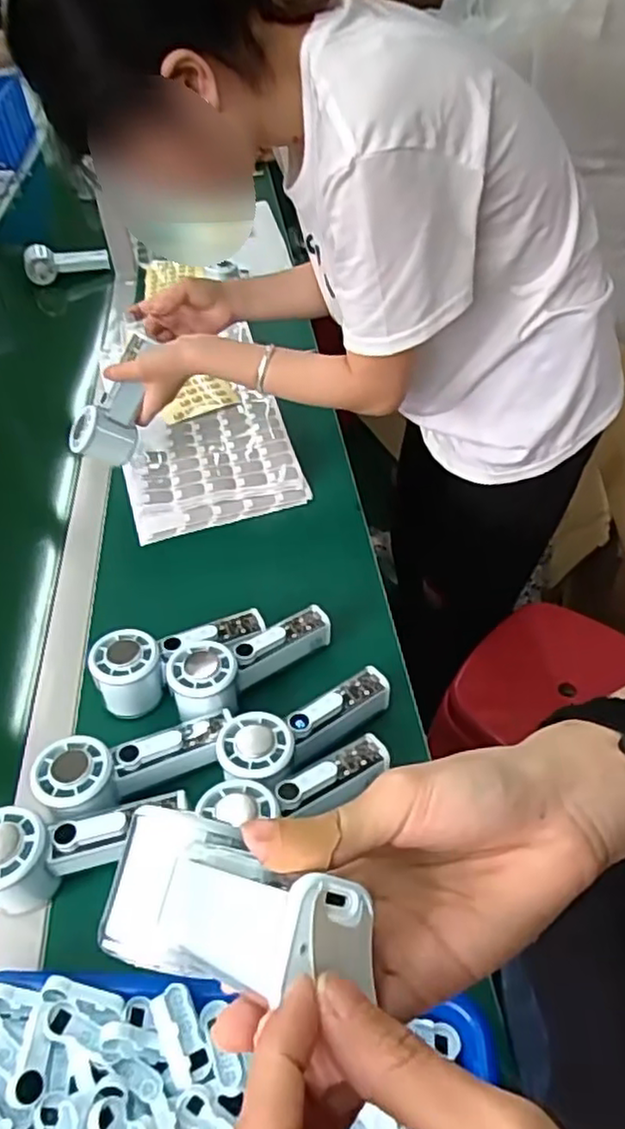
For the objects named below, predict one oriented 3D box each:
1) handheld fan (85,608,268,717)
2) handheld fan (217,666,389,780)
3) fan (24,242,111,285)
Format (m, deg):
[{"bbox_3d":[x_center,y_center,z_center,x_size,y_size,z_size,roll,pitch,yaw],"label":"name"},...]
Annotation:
[{"bbox_3d":[-0.115,0.078,0.604,0.153,0.052,0.057,-19,47,-12],"label":"handheld fan"},{"bbox_3d":[-0.004,0.126,0.536,0.151,0.029,0.054,-18,45,-31],"label":"handheld fan"},{"bbox_3d":[-0.463,-0.571,1.277,0.153,0.061,0.034,-9,46,-2],"label":"fan"}]

